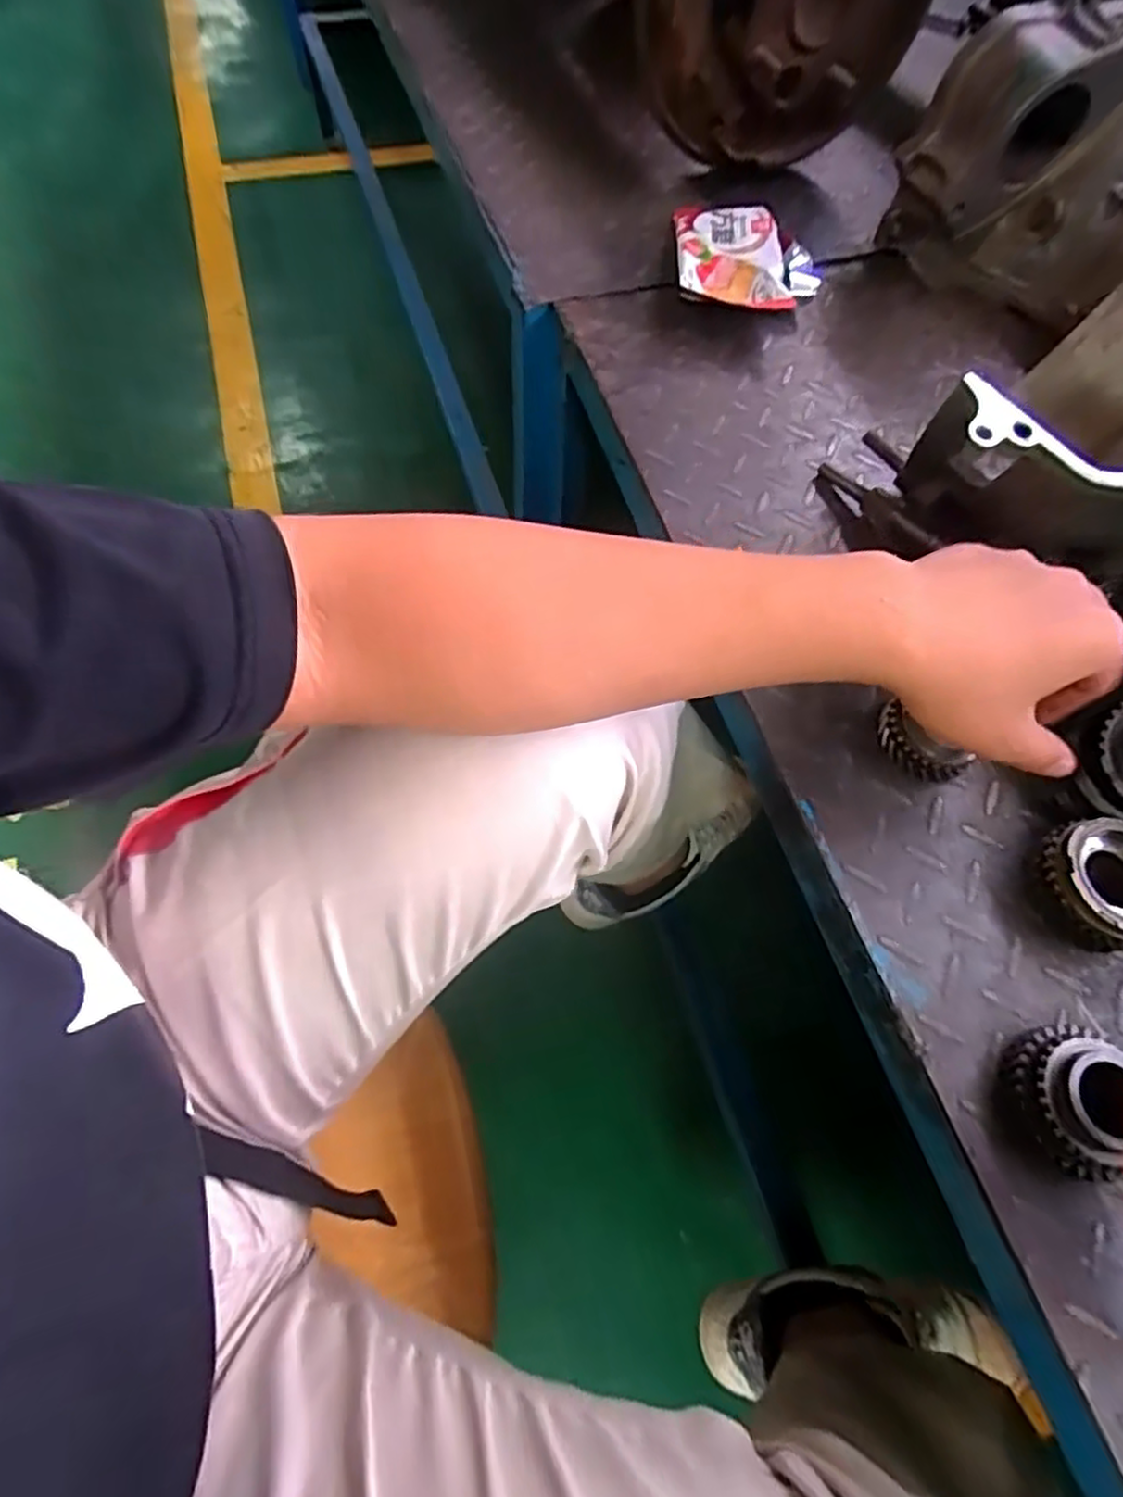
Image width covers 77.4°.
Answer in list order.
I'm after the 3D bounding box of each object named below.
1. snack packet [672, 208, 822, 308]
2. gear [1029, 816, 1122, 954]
[{"bbox_3d":[0.152,-0.410,0.588,0.115,0.034,0.133,4,63,-1],"label":"snack packet"},{"bbox_3d":[0.285,0.070,0.367,0.060,0.030,0.062,-15,64,-11],"label":"gear"}]

